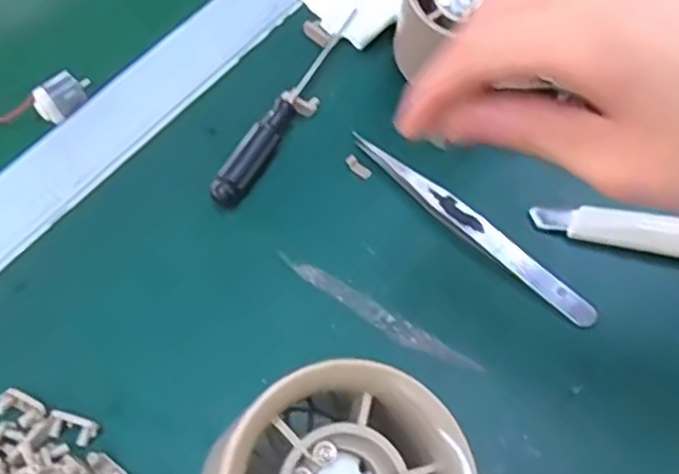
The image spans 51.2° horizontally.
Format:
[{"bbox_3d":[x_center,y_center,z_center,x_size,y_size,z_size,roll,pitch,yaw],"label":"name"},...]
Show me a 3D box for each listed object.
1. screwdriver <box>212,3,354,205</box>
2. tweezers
[{"bbox_3d":[-0.025,-0.067,0.347,0.014,0.013,0.130,19,60,16],"label":"screwdriver"},{"bbox_3d":[0.054,-0.006,0.306,0.013,0.009,0.129,-40,63,-20],"label":"tweezers"}]

